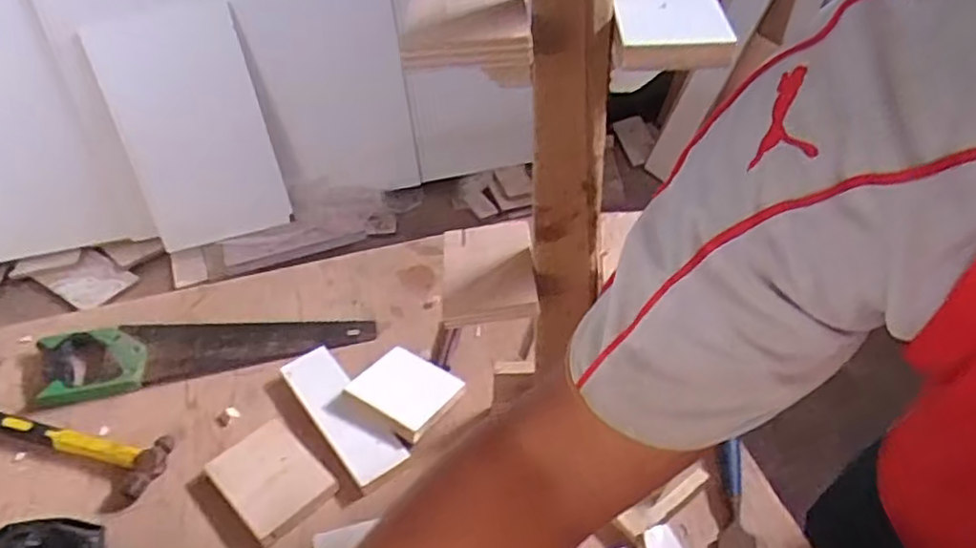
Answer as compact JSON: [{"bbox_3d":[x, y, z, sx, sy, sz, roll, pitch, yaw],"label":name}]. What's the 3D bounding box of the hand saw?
[{"bbox_3d":[-0.376,0.090,0.908,0.423,0.027,0.110,-11,41,-9],"label":"hand saw"}]

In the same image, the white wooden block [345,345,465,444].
[{"bbox_3d":[-0.097,0.135,0.802,0.106,0.023,0.101,26,48,29],"label":"white wooden block"}]

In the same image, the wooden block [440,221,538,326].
[{"bbox_3d":[0.000,-0.002,0.605,0.080,0.026,0.111,-3,42,0],"label":"wooden block"}]

